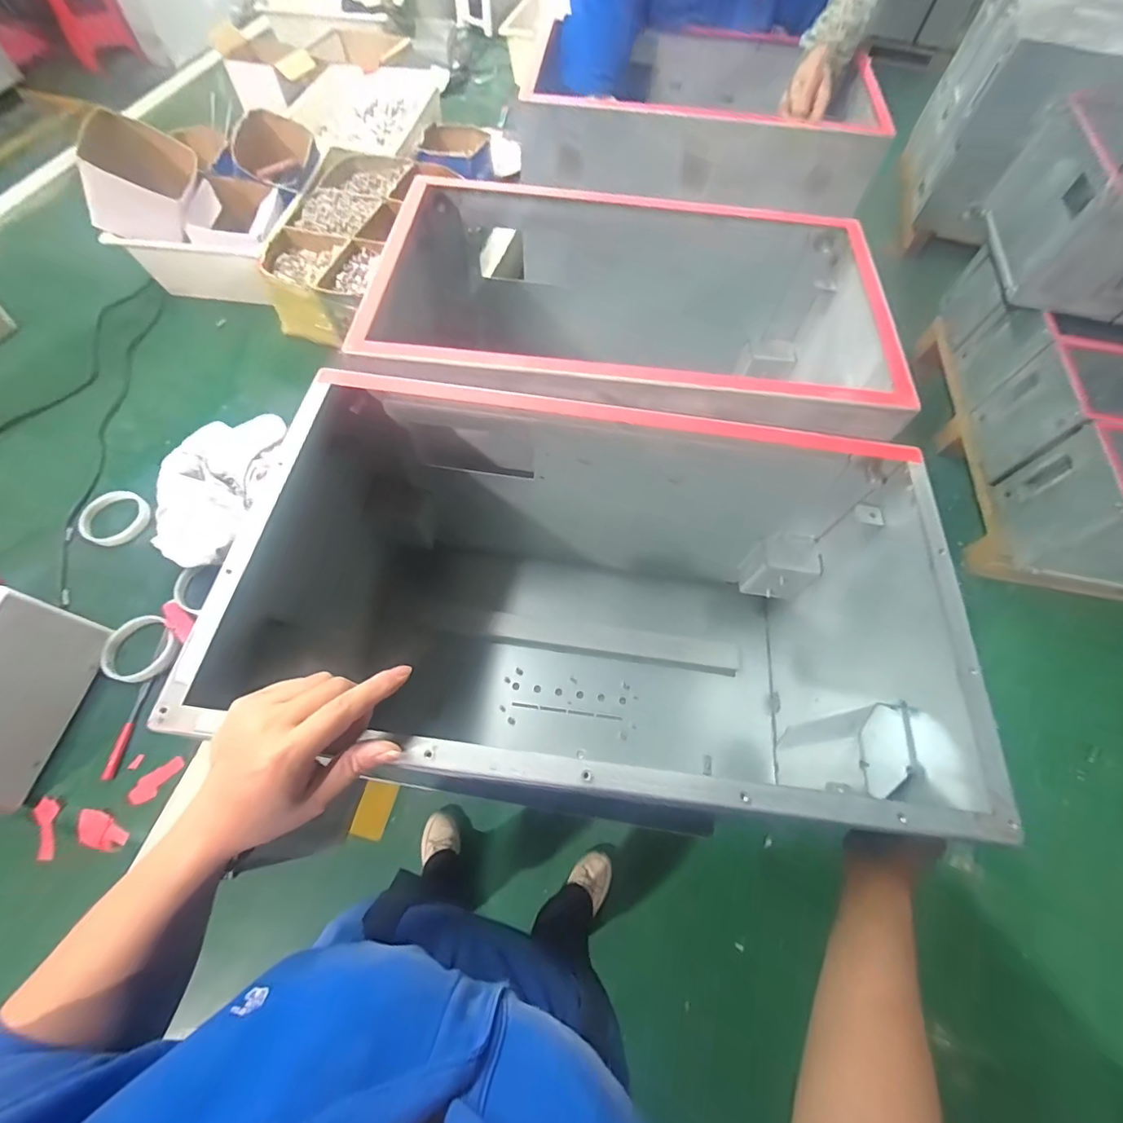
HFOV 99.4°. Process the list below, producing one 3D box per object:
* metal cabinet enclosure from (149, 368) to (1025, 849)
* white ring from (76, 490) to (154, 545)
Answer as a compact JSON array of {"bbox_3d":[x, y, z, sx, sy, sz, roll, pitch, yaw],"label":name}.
[{"bbox_3d":[0.035,0.050,0.513,0.535,0.347,0.348,7,64,2],"label":"metal cabinet enclosure"},{"bbox_3d":[-0.649,-0.061,0.694,0.089,0.022,0.087,1,64,-2],"label":"white ring"}]

